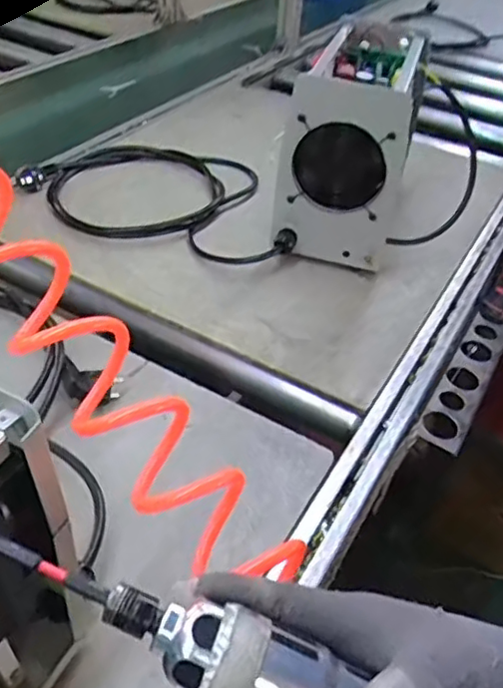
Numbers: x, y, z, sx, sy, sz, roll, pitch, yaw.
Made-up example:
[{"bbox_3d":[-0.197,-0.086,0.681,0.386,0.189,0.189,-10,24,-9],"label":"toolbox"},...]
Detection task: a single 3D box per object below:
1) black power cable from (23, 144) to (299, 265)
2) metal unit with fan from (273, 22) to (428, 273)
[{"bbox_3d":[-0.138,-0.236,0.956,0.407,0.044,0.284,12,41,7],"label":"black power cable"},{"bbox_3d":[0.138,-0.267,0.873,0.135,0.241,0.271,14,41,9],"label":"metal unit with fan"}]

